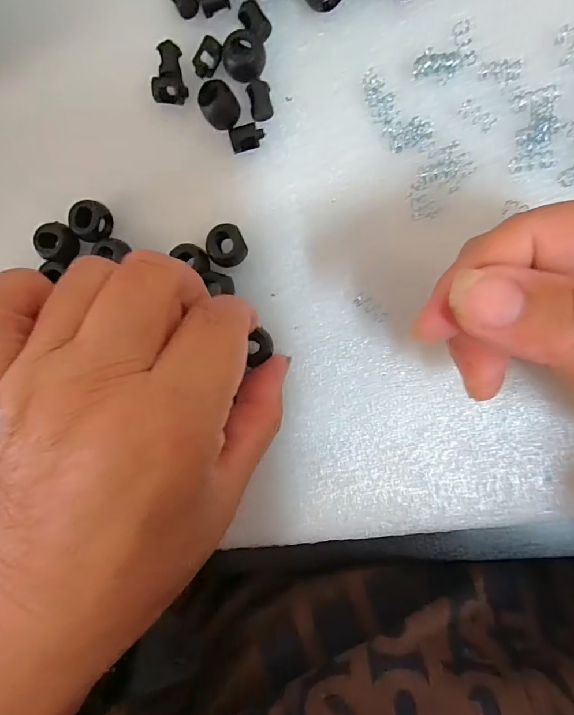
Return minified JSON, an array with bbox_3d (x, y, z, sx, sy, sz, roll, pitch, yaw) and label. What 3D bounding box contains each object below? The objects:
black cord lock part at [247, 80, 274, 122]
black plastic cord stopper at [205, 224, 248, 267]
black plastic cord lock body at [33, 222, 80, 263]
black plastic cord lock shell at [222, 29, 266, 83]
[{"bbox_3d":[-0.011,-0.109,0.175,0.009,0.008,0.014,-9,93,5],"label":"black cord lock part"},{"bbox_3d":[-0.026,-0.048,0.178,0.015,0.013,0.016,0,94,6],"label":"black plastic cord stopper"},{"bbox_3d":[-0.103,-0.051,0.183,0.015,0.010,0.016,0,94,5],"label":"black plastic cord lock body"},{"bbox_3d":[-0.018,-0.125,0.171,0.017,0.012,0.015,-21,92,6],"label":"black plastic cord lock shell"}]

